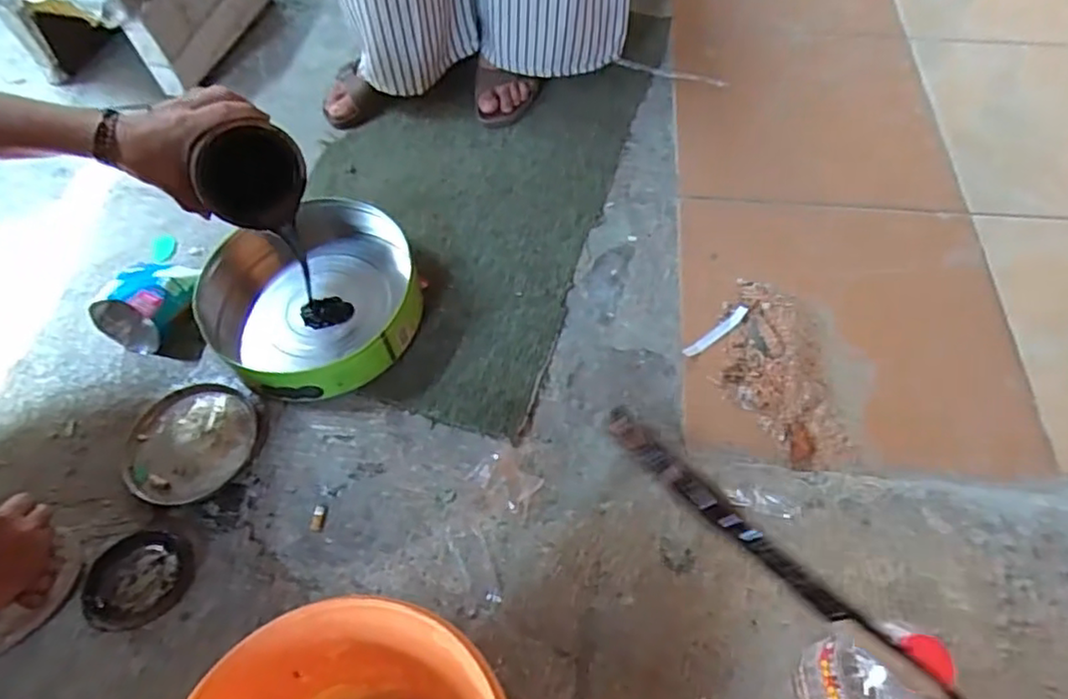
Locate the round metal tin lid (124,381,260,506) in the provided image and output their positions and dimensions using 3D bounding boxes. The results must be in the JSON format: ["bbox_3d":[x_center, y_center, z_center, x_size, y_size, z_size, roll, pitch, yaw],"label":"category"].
[{"bbox_3d":[-0.399,0.101,0.763,0.141,0.015,0.150,0,58,0],"label":"round metal tin lid"}]

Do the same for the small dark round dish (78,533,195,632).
[{"bbox_3d":[-0.401,0.231,0.670,0.101,0.015,0.096,0,58,0],"label":"small dark round dish"}]

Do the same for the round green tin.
[{"bbox_3d":[-0.276,-0.056,0.815,0.253,0.074,0.239,0,58,0],"label":"round green tin"}]

